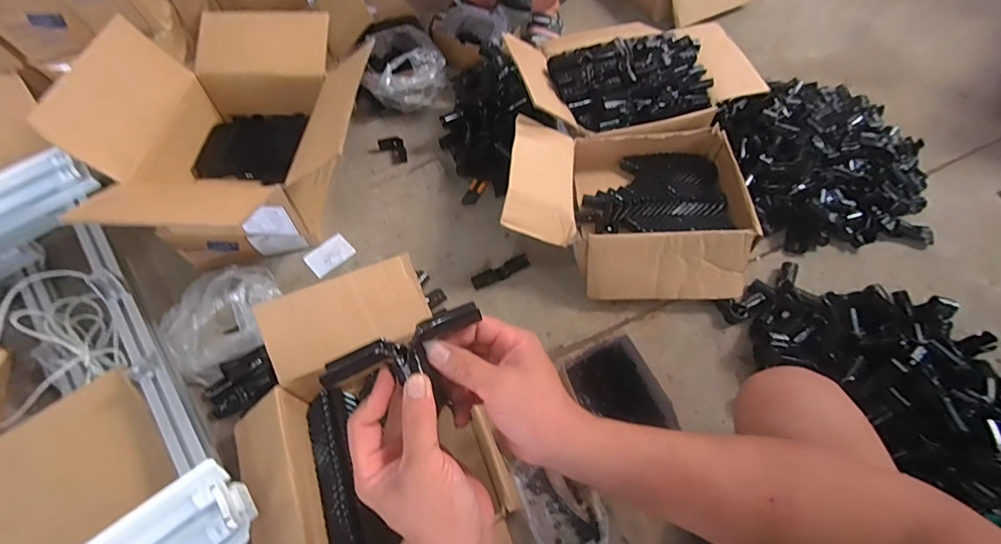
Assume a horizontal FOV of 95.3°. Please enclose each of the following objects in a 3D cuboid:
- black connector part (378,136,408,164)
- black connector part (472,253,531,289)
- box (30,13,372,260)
[{"bbox_3d":[-0.265,-0.299,1.133,0.061,0.030,0.075,-18,61,-7],"label":"black connector part"},{"bbox_3d":[0.001,-0.001,0.953,0.126,0.014,0.030,-26,63,-11],"label":"black connector part"},{"bbox_3d":[-0.475,-0.274,0.928,0.450,0.358,0.441,-4,61,1],"label":"box"}]

